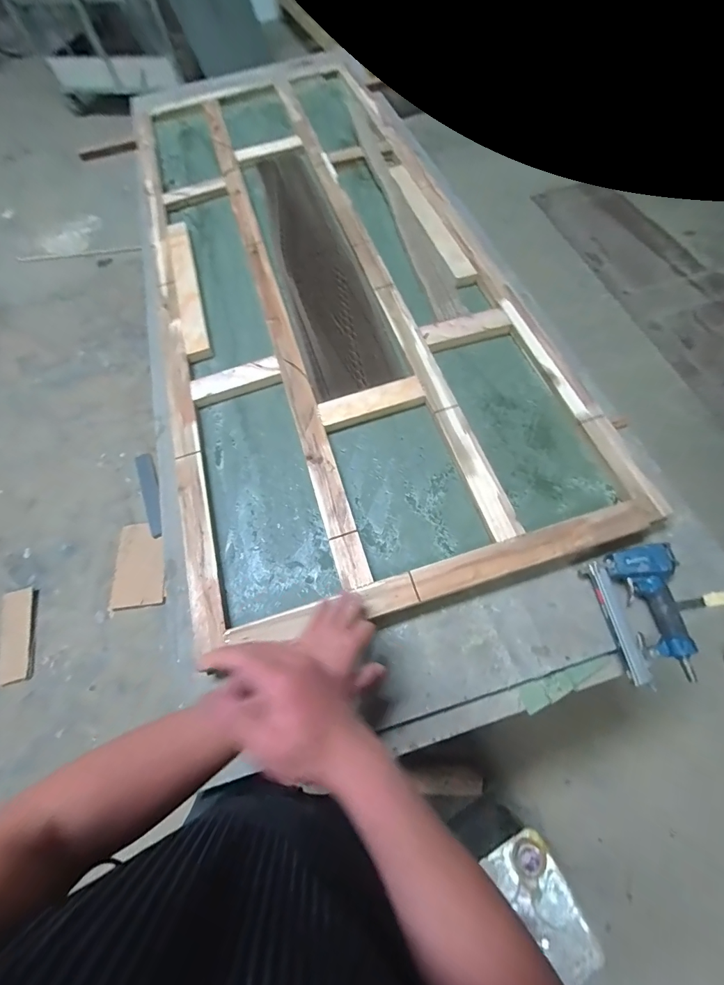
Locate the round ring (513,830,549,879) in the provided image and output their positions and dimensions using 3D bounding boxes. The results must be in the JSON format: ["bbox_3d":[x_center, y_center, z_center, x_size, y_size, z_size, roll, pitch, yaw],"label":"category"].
[{"bbox_3d":[0.351,0.747,0.814,0.067,0.021,0.079,23,68,15],"label":"round ring"}]

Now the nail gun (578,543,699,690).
[{"bbox_3d":[0.454,0.187,0.623,0.137,0.041,0.194,-13,64,-2],"label":"nail gun"}]

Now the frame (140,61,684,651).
[{"bbox_3d":[-0.120,-0.676,1.067,0.808,0.039,1.967,-15,64,-3],"label":"frame"}]

